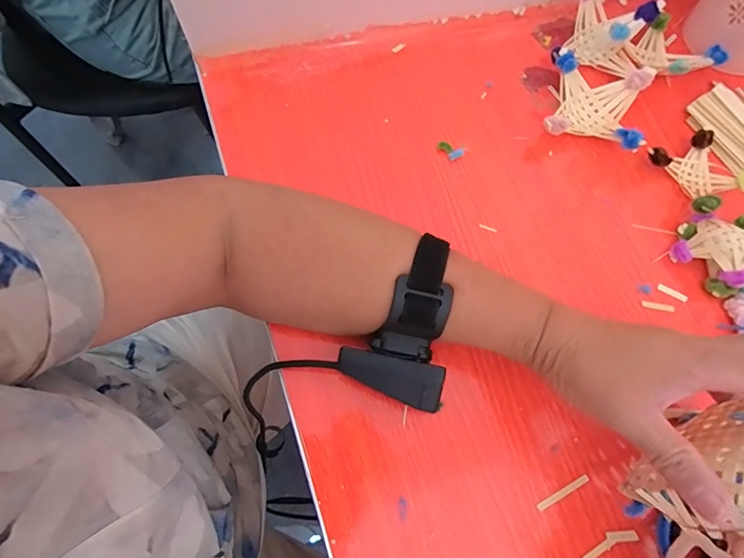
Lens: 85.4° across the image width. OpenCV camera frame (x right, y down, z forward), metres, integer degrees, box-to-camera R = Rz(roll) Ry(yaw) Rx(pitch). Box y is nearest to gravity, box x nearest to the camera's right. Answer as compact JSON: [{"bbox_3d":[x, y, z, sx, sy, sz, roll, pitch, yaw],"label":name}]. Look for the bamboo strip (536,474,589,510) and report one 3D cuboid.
[{"bbox_3d":[0.128,0.143,0.269,0.041,0.004,0.005,-24,72,-10],"label":"bamboo strip"}]

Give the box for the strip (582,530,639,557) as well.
[{"bbox_3d":[0.147,0.173,0.258,0.052,0.004,0.010,-21,72,-9],"label":"strip"}]

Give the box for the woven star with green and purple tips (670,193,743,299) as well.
[{"bbox_3d":[0.282,-0.028,0.320,0.070,0.030,0.077,-9,70,-5],"label":"woven star with green and purple tips"}]

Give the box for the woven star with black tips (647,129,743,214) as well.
[{"bbox_3d":[0.282,-0.093,0.345,0.067,0.023,0.068,-26,73,-10],"label":"woven star with black tips"}]

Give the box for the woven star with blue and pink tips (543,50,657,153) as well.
[{"bbox_3d":[0.202,-0.156,0.363,0.086,0.035,0.085,13,70,3],"label":"woven star with blue and pink tips"}]

